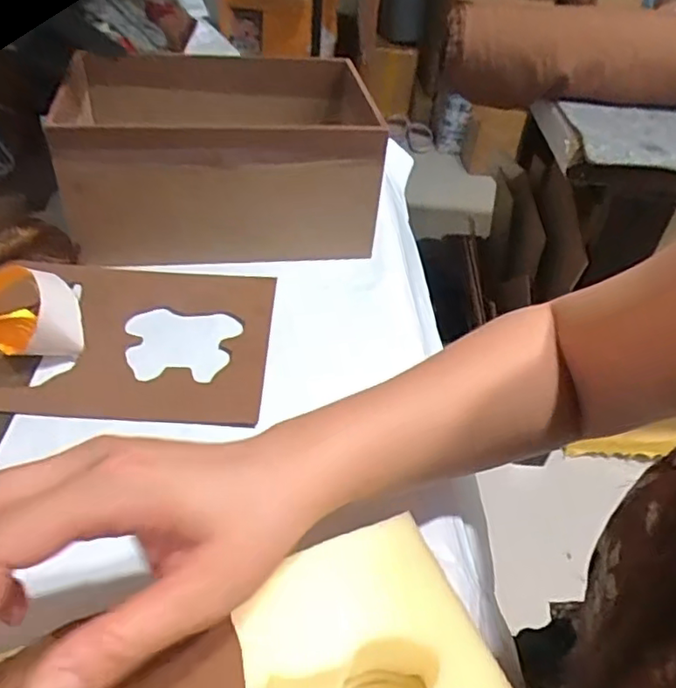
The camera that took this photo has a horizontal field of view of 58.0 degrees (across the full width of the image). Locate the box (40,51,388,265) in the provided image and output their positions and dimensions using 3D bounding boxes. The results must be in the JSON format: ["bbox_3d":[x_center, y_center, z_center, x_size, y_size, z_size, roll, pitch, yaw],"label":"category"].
[{"bbox_3d":[-0.105,-0.185,0.570,0.263,0.139,0.194,-2,42,-9],"label":"box"}]

